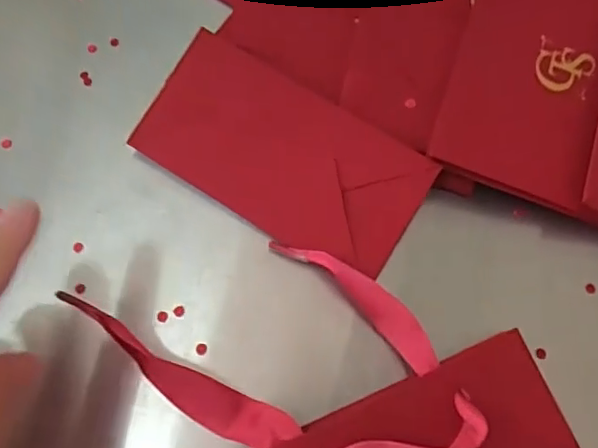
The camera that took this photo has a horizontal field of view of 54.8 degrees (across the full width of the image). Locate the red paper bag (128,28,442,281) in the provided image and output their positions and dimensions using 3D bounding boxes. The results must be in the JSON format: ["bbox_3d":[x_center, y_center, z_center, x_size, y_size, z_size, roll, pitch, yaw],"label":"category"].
[{"bbox_3d":[-0.008,-0.033,0.279,0.135,0.008,0.072,33,83,4],"label":"red paper bag"}]

